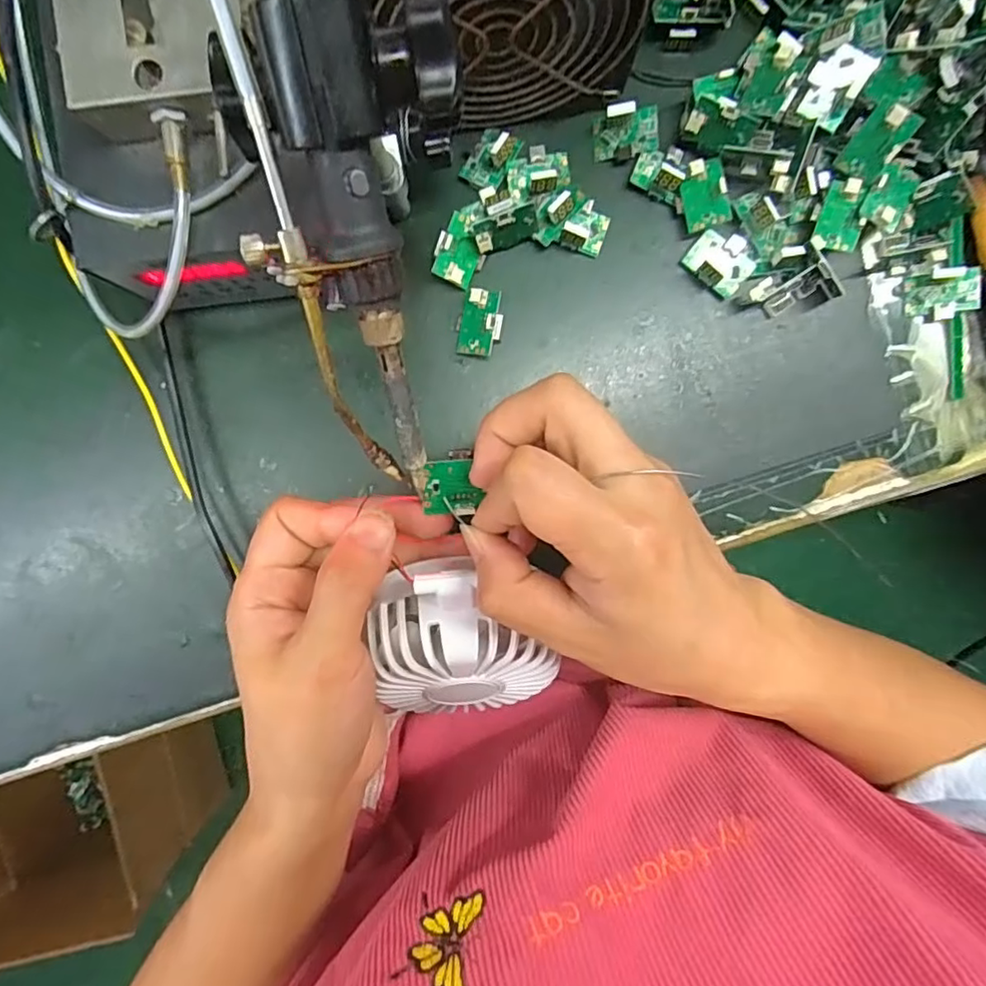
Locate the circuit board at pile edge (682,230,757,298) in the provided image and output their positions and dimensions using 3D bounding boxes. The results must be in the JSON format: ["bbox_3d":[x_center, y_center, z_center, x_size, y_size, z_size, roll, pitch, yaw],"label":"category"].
[{"bbox_3d":[0.112,-0.113,0.294,0.030,0.015,0.023,38,93,-3],"label":"circuit board at pile edge"}]

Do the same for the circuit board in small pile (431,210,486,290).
[{"bbox_3d":[-0.016,-0.118,0.293,0.022,0.011,0.030,23,94,-2],"label":"circuit board in small pile"}]

